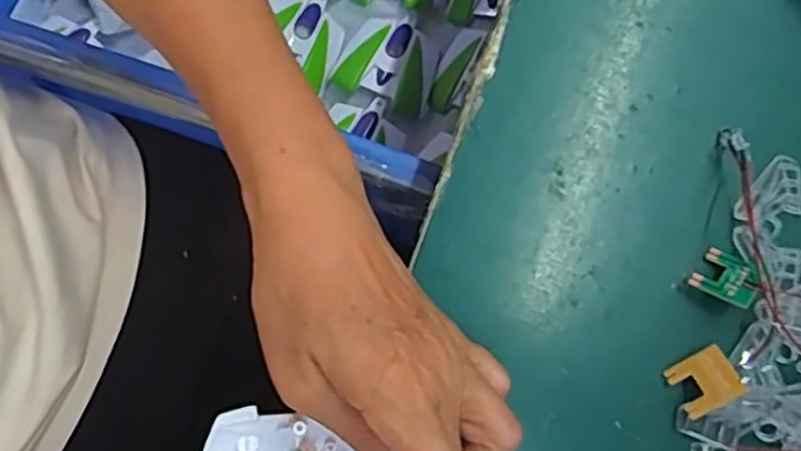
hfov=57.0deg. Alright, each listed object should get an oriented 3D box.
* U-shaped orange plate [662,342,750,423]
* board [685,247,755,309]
[{"bbox_3d":[0.129,0.066,0.313,0.026,0.004,0.025,-35,47,13],"label":"U-shaped orange plate"},{"bbox_3d":[0.143,0.023,0.322,0.027,0.004,0.024,29,58,33],"label":"board"}]

